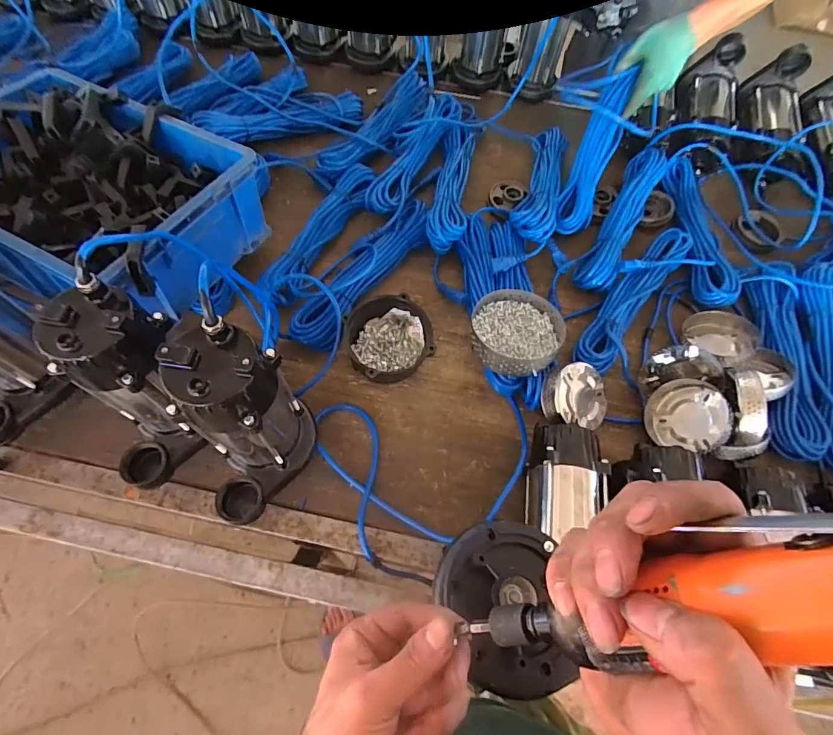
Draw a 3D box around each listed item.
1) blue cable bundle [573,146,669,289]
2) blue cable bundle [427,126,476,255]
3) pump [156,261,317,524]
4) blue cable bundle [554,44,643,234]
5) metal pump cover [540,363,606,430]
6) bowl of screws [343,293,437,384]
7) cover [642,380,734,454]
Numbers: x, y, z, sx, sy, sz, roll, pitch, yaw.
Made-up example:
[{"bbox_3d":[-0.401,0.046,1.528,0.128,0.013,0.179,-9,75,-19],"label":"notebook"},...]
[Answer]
[{"bbox_3d":[0.383,-0.282,0.802,0.072,0.040,0.343,27,65,10],"label":"blue cable bundle"},{"bbox_3d":[0.070,-0.355,0.834,0.071,0.064,0.344,8,63,1],"label":"blue cable bundle"},{"bbox_3d":[-0.194,0.067,0.476,0.099,0.239,0.162,27,65,10],"label":"pump"},{"bbox_3d":[0.330,-0.400,0.804,0.060,0.032,0.305,19,97,6],"label":"blue cable bundle"},{"bbox_3d":[0.229,0.044,0.639,0.101,0.046,0.106,40,64,-16],"label":"metal pump cover"},{"bbox_3d":[-0.045,-0.041,0.672,0.122,0.084,0.126,1,63,-3],"label":"bowl of screws"},{"bbox_3d":[0.387,0.069,0.629,0.030,0.102,0.105,21,58,-30],"label":"cover"}]

